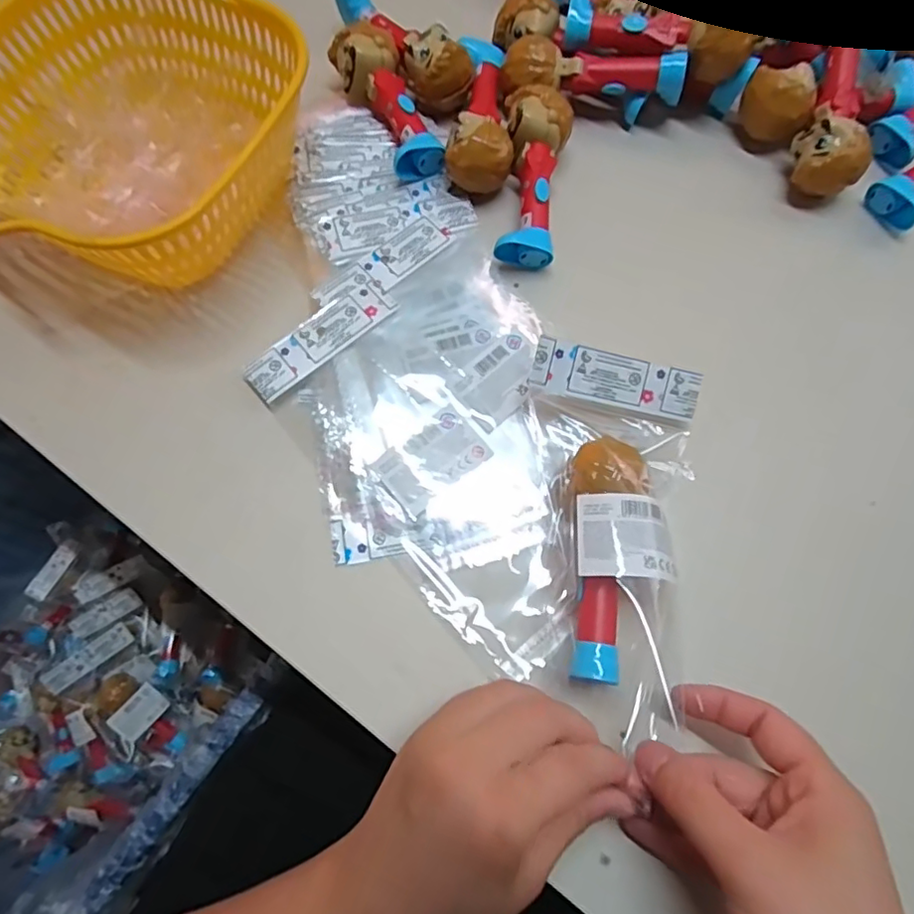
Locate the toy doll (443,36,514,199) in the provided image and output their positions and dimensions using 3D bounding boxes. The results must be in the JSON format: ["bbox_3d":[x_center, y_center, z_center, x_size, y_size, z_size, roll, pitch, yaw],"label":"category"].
[{"bbox_3d":[0.020,-0.242,0.403,0.042,0.036,0.132,5,69,2],"label":"toy doll"}]

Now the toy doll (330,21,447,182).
[{"bbox_3d":[-0.048,-0.243,0.400,0.039,0.034,0.115,-22,71,-8],"label":"toy doll"}]

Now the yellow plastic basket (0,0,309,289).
[{"bbox_3d":[-0.199,-0.198,0.364,0.199,0.072,0.211,26,71,10],"label":"yellow plastic basket"}]

